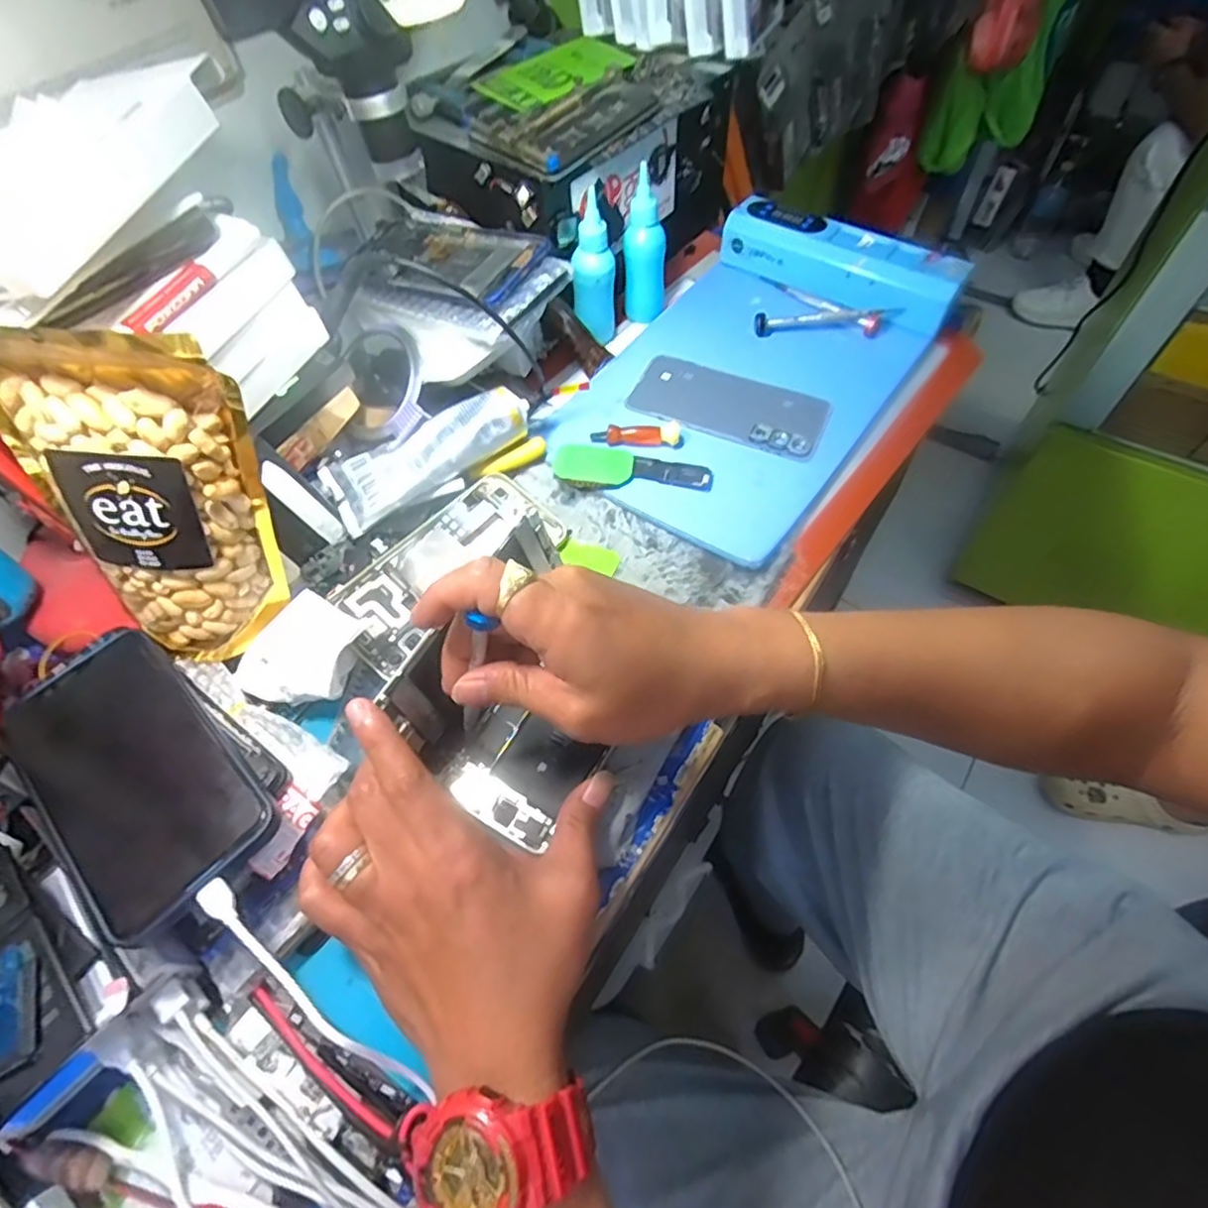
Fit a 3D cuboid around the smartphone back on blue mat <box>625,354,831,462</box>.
[{"bbox_3d":[0.100,-0.162,0.513,0.149,0.006,0.078,18,60,14],"label":"smartphone back on blue mat"}]

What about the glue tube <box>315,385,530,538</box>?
[{"bbox_3d":[-0.122,-0.107,0.449,0.147,0.035,0.051,-26,59,-14],"label":"glue tube"}]

